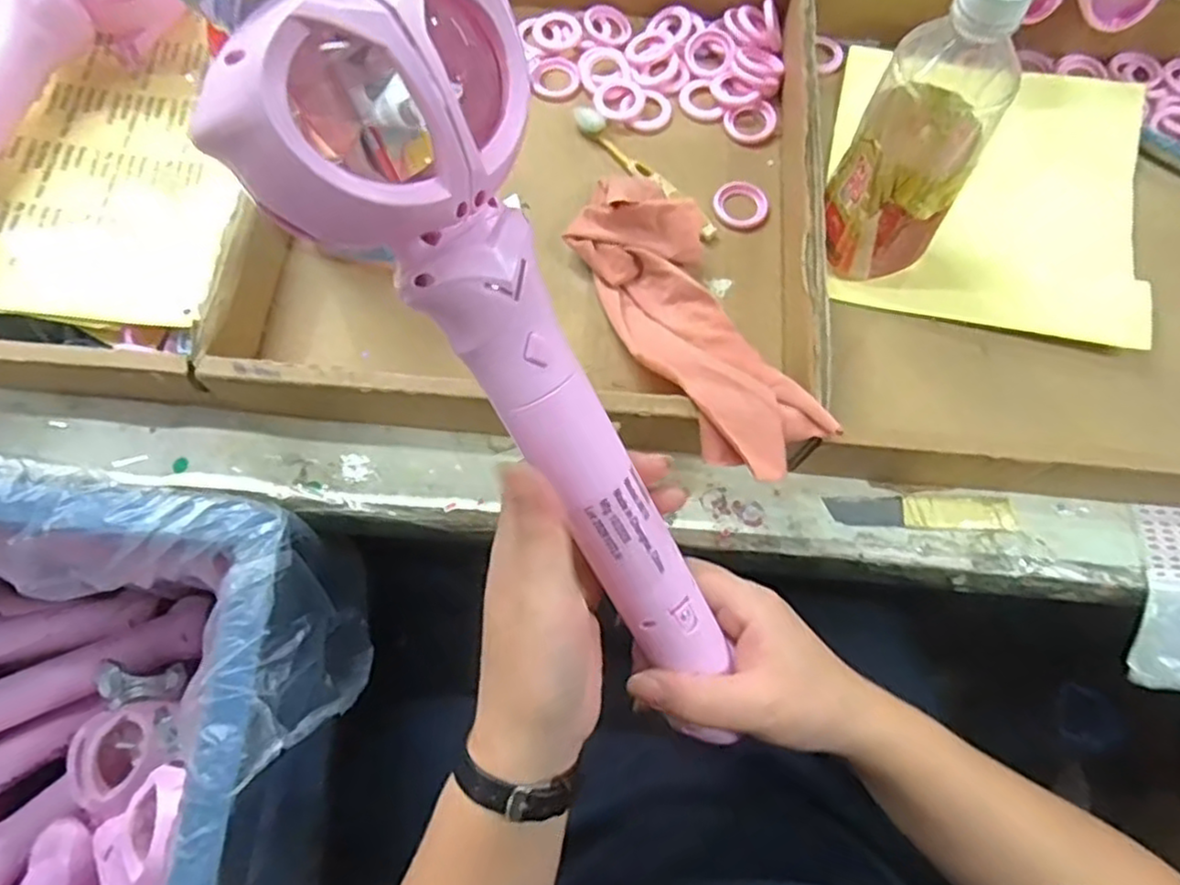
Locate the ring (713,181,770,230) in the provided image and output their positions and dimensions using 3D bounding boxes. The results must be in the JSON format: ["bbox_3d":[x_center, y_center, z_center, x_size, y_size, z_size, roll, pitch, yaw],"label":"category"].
[{"bbox_3d":[0.105,-0.164,0.493,0.038,0.007,0.038,0,70,-1],"label":"ring"}]

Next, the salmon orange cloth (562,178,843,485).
[{"bbox_3d":[0.061,-0.080,0.428,0.087,0.047,0.233,-22,59,-8],"label":"salmon orange cloth"}]

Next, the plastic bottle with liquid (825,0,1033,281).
[{"bbox_3d":[0.191,-0.175,0.402,0.069,0.178,0.083,29,72,9],"label":"plastic bottle with liquid"}]

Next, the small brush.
[{"bbox_3d":[0.038,-0.191,0.497,0.017,0.012,0.139,-39,75,-14],"label":"small brush"}]

